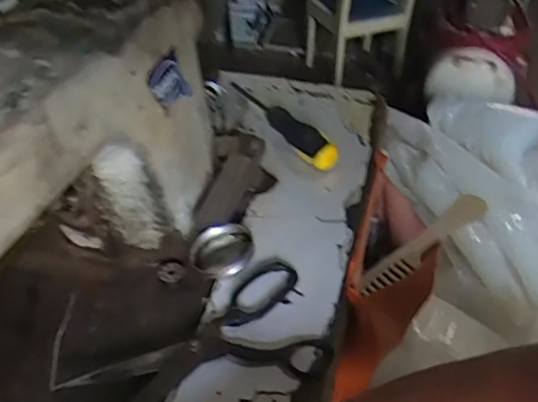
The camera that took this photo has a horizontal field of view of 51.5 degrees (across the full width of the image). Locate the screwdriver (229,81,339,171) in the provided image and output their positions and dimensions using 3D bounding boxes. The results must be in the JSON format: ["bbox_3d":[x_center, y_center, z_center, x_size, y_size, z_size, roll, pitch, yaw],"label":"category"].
[{"bbox_3d":[0.014,-0.095,0.612,0.028,0.030,0.203,-16,44,-20],"label":"screwdriver"}]

